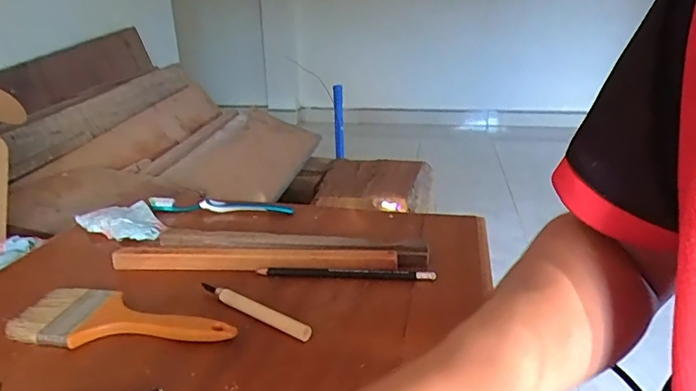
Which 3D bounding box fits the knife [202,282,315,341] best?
[{"bbox_3d":[-0.083,0.100,0.439,0.127,0.014,0.009,13,26,33],"label":"knife"}]

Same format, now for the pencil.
[{"bbox_3d":[-0.003,0.078,0.492,0.174,0.010,0.012,1,22,5],"label":"pencil"}]

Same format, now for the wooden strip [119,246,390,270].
[{"bbox_3d":[-0.098,0.066,0.512,0.290,0.019,0.021,1,22,5],"label":"wooden strip"}]

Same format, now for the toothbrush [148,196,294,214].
[{"bbox_3d":[-0.169,0.017,0.655,0.192,0.026,0.019,2,22,7],"label":"toothbrush"}]

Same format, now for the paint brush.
[{"bbox_3d":[-0.190,0.108,0.425,0.195,0.015,0.065,3,22,10],"label":"paint brush"}]

